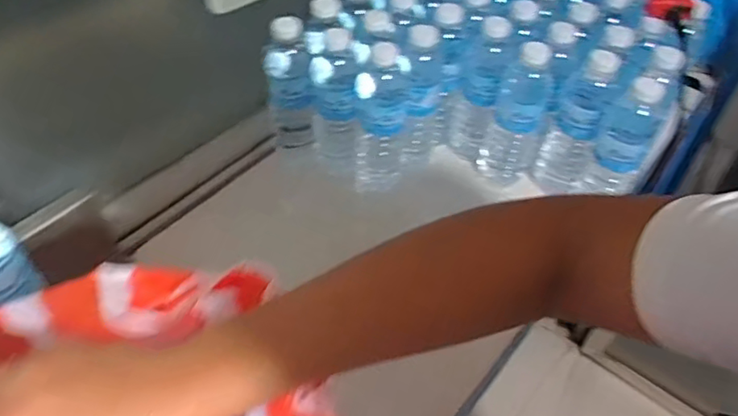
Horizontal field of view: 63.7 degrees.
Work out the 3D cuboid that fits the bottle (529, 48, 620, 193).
[{"bbox_3d":[0.258,-0.105,0.751,0.065,0.198,0.063,20,51,14],"label":"bottle"}]

